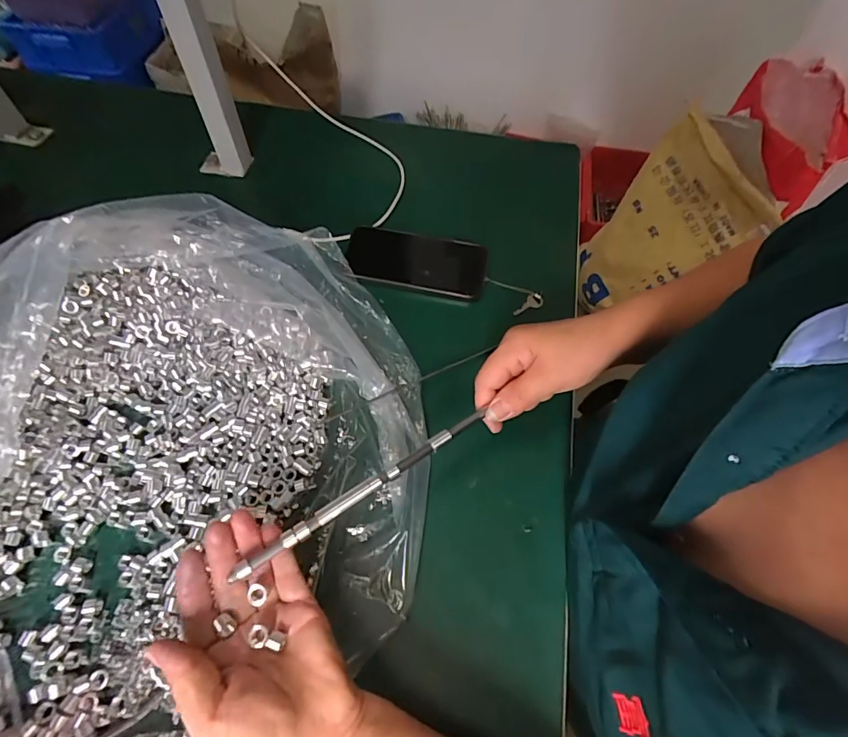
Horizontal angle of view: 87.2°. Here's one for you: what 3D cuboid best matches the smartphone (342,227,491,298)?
[{"bbox_3d":[-0.008,-0.121,0.504,0.154,0.014,0.077,9,60,3],"label":"smartphone"}]

